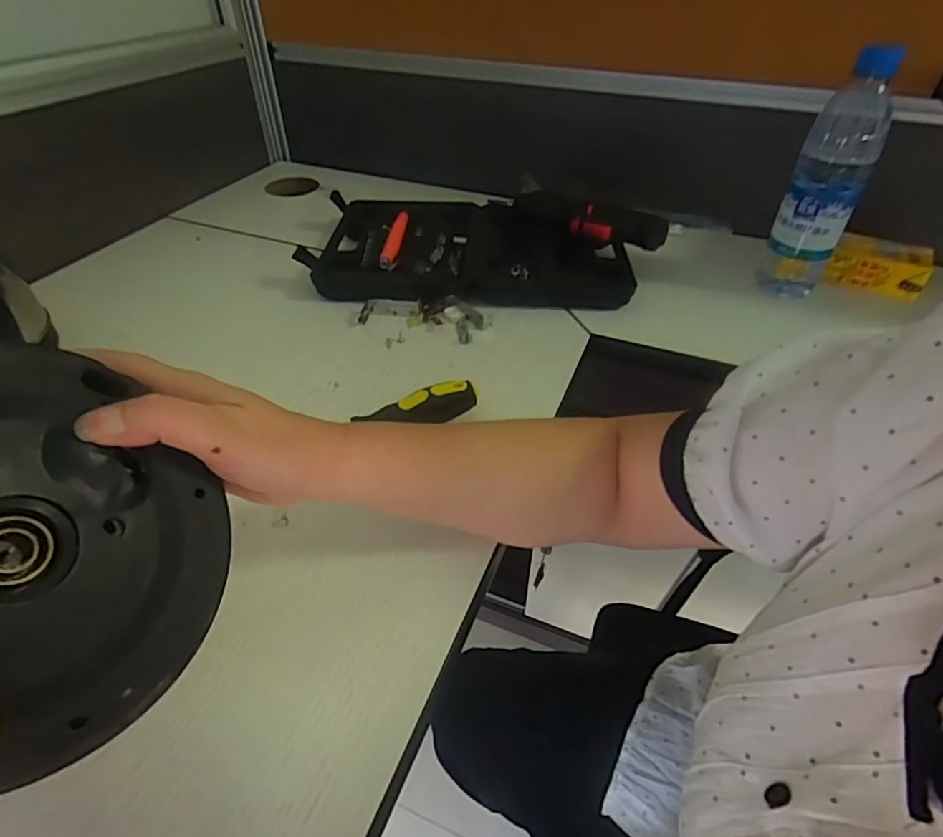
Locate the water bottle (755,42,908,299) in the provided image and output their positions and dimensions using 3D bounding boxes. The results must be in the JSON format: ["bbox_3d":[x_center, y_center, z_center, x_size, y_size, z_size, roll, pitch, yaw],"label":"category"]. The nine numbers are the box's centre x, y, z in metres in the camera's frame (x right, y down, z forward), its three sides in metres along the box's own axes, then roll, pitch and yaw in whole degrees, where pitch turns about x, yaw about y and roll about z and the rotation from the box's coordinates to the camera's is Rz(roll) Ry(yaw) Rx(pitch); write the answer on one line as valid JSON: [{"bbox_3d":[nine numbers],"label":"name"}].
[{"bbox_3d":[0.343,-0.225,0.527,0.061,0.216,0.062,25,48,24],"label":"water bottle"}]

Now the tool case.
[{"bbox_3d":[0.011,-0.209,0.620,0.356,0.072,0.215,0,43,-1],"label":"tool case"}]

